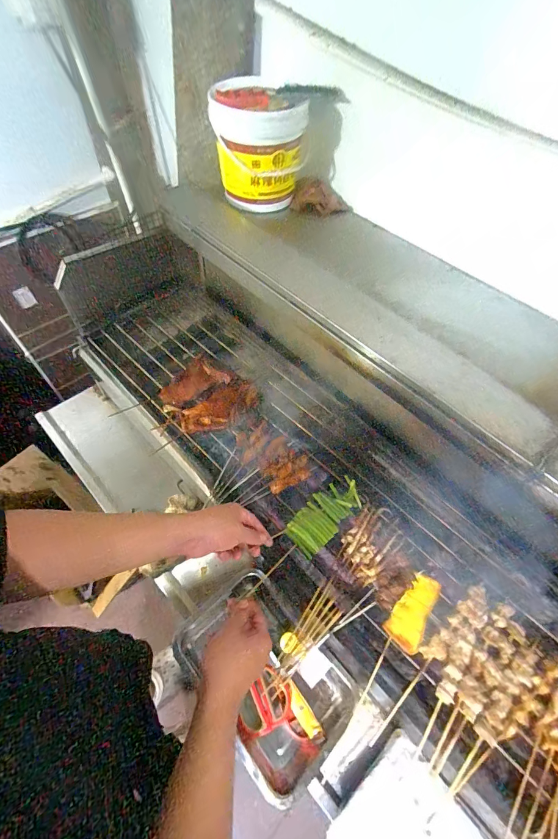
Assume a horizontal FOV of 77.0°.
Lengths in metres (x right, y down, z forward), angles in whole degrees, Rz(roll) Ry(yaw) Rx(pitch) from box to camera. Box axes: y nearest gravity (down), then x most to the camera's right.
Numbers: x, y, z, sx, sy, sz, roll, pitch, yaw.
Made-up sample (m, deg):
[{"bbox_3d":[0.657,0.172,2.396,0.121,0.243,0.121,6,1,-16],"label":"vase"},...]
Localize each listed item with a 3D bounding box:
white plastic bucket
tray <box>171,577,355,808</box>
[{"bbox_3d":[-0.042,-0.593,0.781,0.207,0.190,0.180,-4,57,-7],"label":"white plastic bucket"},{"bbox_3d":[-0.028,0.460,0.644,0.210,0.068,0.311,-35,66,-24],"label":"tray"}]

